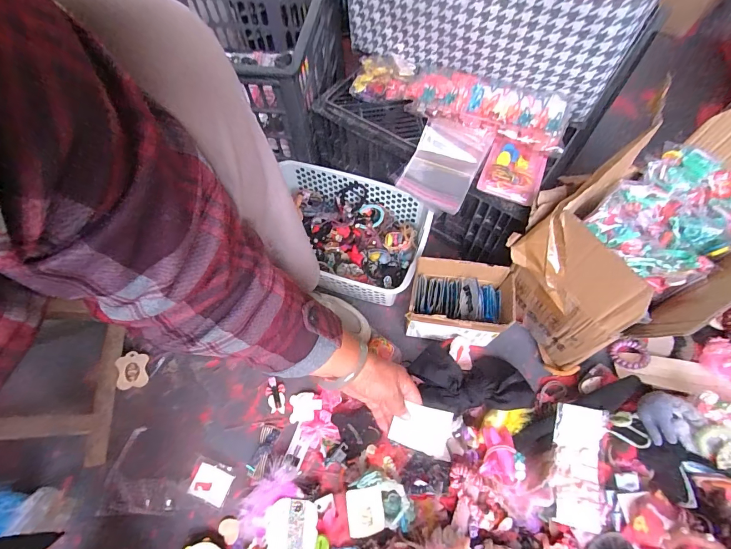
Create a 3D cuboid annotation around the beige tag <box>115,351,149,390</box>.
[{"bbox_3d":[-0.369,0.152,0.588,0.043,0.007,0.058,1,61,-29],"label":"beige tag"}]

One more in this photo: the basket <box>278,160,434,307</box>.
[{"bbox_3d":[-0.036,-0.070,0.640,0.269,0.083,0.199,16,65,10],"label":"basket"}]

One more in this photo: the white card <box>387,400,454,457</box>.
[{"bbox_3d":[0.072,0.202,0.485,0.077,0.004,0.062,15,98,-7],"label":"white card"}]

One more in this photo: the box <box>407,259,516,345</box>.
[{"bbox_3d":[0.135,0.046,0.559,0.149,0.103,0.093,7,64,6],"label":"box"}]

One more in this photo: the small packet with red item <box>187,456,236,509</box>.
[{"bbox_3d":[-0.216,0.290,0.518,0.057,0.004,0.051,20,73,-3],"label":"small packet with red item"}]

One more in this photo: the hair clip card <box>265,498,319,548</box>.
[{"bbox_3d":[-0.096,0.337,0.482,0.065,0.008,0.083,-2,79,6],"label":"hair clip card"}]

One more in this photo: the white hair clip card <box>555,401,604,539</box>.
[{"bbox_3d":[0.283,0.250,0.489,0.059,0.015,0.144,11,64,7],"label":"white hair clip card"}]

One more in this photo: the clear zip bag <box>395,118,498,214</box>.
[{"bbox_3d":[0.114,-0.161,0.529,0.093,0.025,0.139,24,67,13],"label":"clear zip bag"}]

